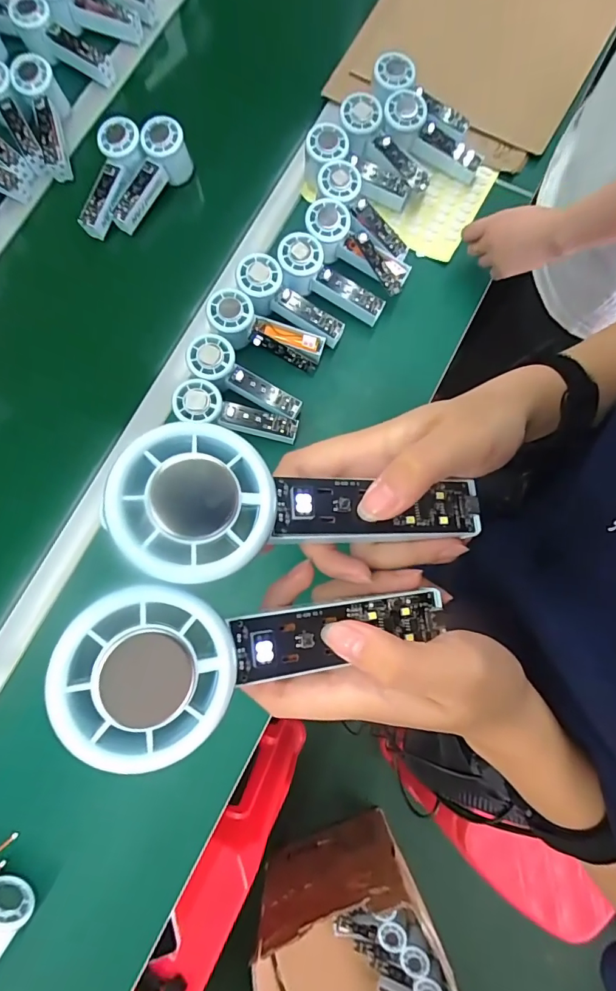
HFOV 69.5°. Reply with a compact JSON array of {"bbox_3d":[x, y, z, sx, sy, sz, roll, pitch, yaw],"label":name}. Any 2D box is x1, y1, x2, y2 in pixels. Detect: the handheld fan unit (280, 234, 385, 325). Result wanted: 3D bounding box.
[{"bbox_3d":[0.028,-0.282,0.589,0.155,0.038,0.065,29,81,-11],"label":"handheld fan unit"}]

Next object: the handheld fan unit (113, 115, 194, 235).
[{"bbox_3d":[-0.220,-0.443,0.631,0.058,0.066,0.155,36,97,7],"label":"handheld fan unit"}]

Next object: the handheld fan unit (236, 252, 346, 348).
[{"bbox_3d":[-0.025,-0.253,0.584,0.154,0.039,0.062,31,81,-11],"label":"handheld fan unit"}]

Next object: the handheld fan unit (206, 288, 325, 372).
[{"bbox_3d":[-0.055,-0.211,0.570,0.152,0.024,0.058,22,80,-13],"label":"handheld fan unit"}]

